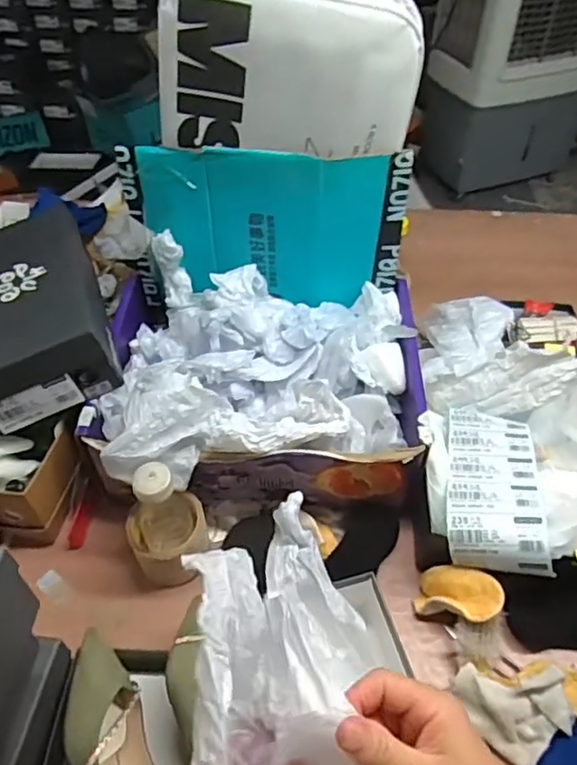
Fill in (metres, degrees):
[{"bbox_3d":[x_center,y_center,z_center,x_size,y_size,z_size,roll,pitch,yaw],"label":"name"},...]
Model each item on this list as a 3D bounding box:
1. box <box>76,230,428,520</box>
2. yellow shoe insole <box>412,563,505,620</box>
[{"bbox_3d":[-0.032,0.010,0.769,0.395,0.183,0.349,1,49,1],"label":"box"},{"bbox_3d":[0.185,0.233,0.669,0.104,0.024,0.053,-10,75,41],"label":"yellow shoe insole"}]

